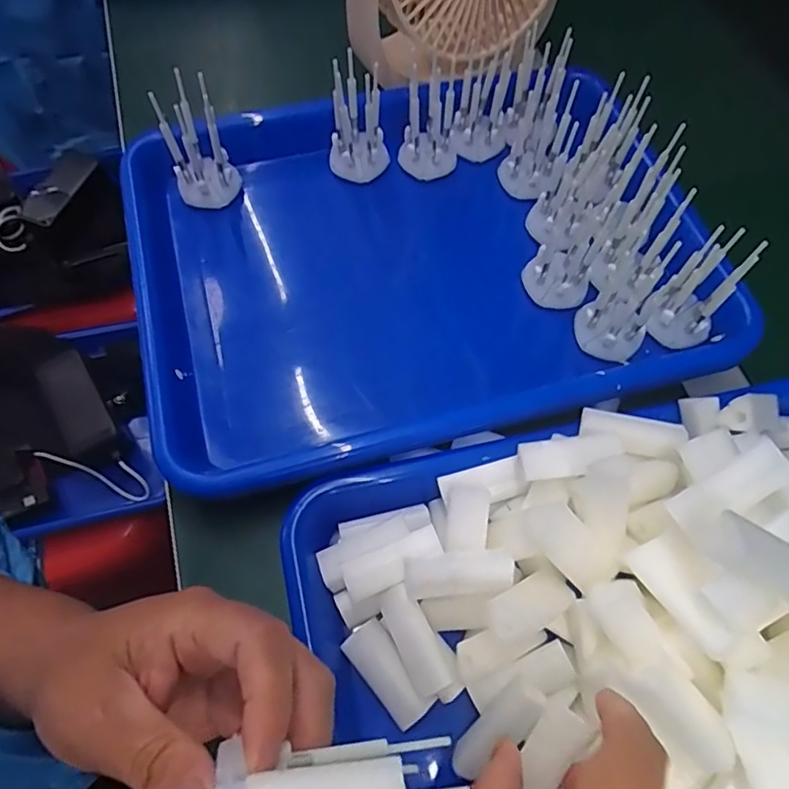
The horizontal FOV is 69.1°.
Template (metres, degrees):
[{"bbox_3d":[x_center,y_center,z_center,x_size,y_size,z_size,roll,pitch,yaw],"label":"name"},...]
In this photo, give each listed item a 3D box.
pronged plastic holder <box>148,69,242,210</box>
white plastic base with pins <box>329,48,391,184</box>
[{"bbox_3d":[-0.121,-0.152,0.348,0.038,0.077,0.042,-20,66,-12],"label":"pronged plastic holder"},{"bbox_3d":[-0.024,-0.175,0.365,0.036,0.079,0.031,2,63,-1],"label":"white plastic base with pins"}]

